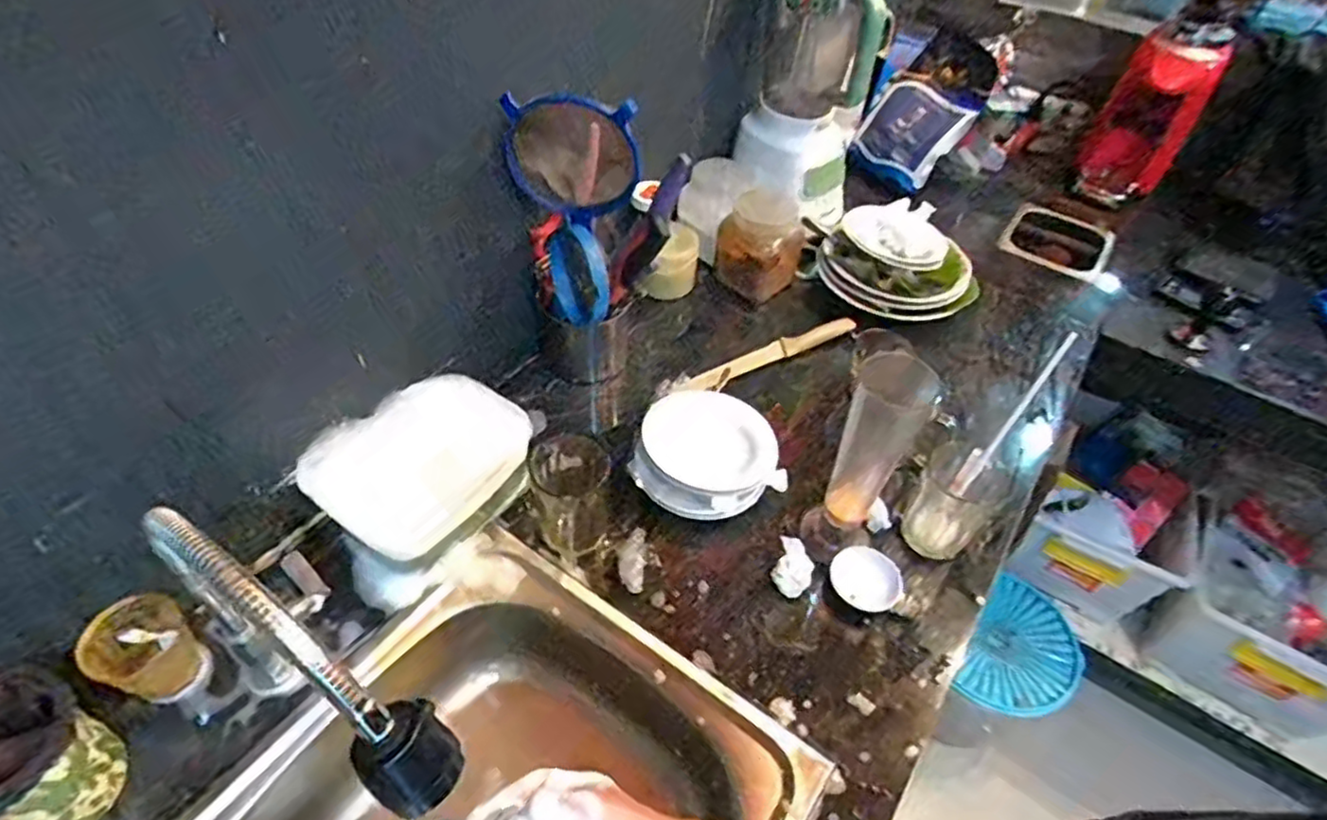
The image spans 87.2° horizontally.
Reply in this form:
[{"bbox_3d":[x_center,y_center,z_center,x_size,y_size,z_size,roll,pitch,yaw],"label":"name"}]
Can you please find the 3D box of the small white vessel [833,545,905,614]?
[{"bbox_3d":[0.205,0.171,0.706,0.070,0.020,0.061,20,49,13],"label":"small white vessel"}]

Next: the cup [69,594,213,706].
[{"bbox_3d":[-0.437,0.204,0.590,0.063,0.076,0.068,2,48,-3],"label":"cup"}]

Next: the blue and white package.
[{"bbox_3d":[0.415,-0.475,1.198,0.162,0.163,0.051,42,17,20],"label":"blue and white package"}]

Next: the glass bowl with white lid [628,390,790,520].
[{"bbox_3d":[0.054,0.052,0.771,0.158,0.053,0.151,2,48,-3],"label":"glass bowl with white lid"}]

